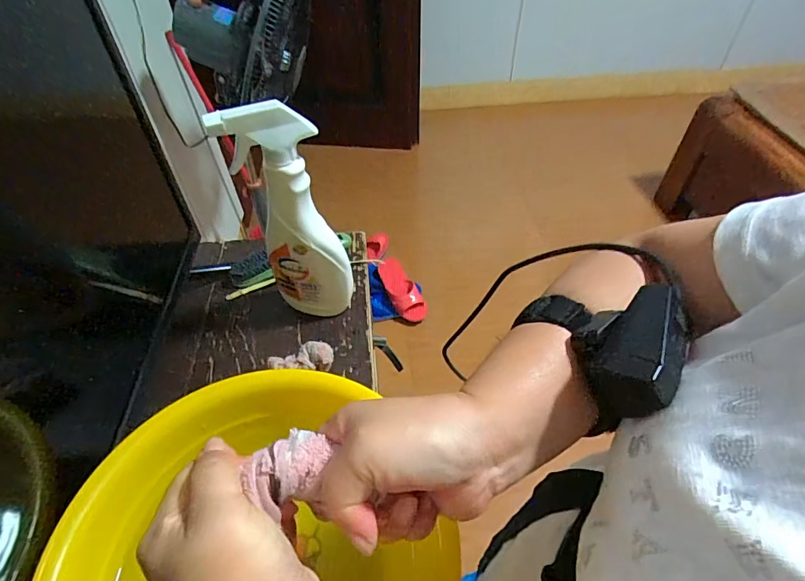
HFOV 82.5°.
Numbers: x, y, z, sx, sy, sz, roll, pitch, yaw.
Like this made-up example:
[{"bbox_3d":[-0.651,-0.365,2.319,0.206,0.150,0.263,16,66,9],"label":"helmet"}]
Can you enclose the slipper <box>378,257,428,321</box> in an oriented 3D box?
[{"bbox_3d":[-0.007,-0.012,1.520,0.097,0.070,0.257,-24,70,-20],"label":"slipper"}]

